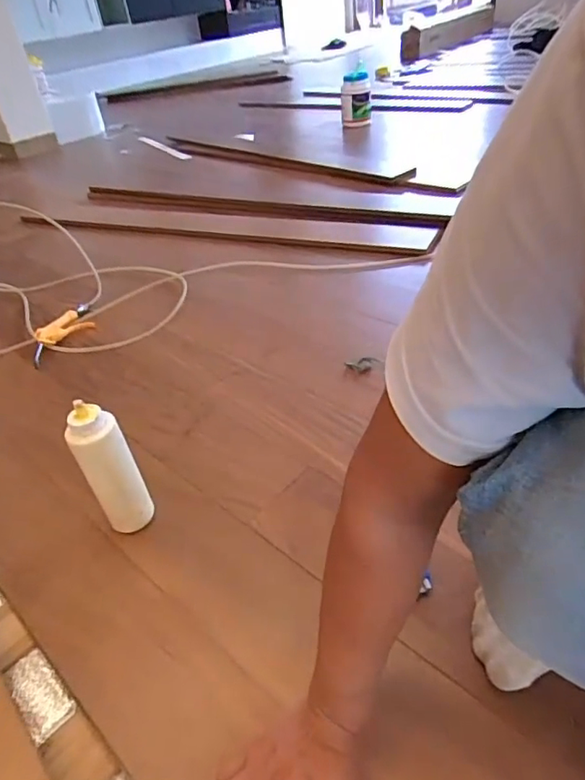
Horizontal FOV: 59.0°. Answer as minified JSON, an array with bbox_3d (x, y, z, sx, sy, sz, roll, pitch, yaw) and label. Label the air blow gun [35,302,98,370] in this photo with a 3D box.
[{"bbox_3d":[-0.512,-0.132,1.143,0.091,0.029,0.213,16,45,26],"label":"air blow gun"}]

